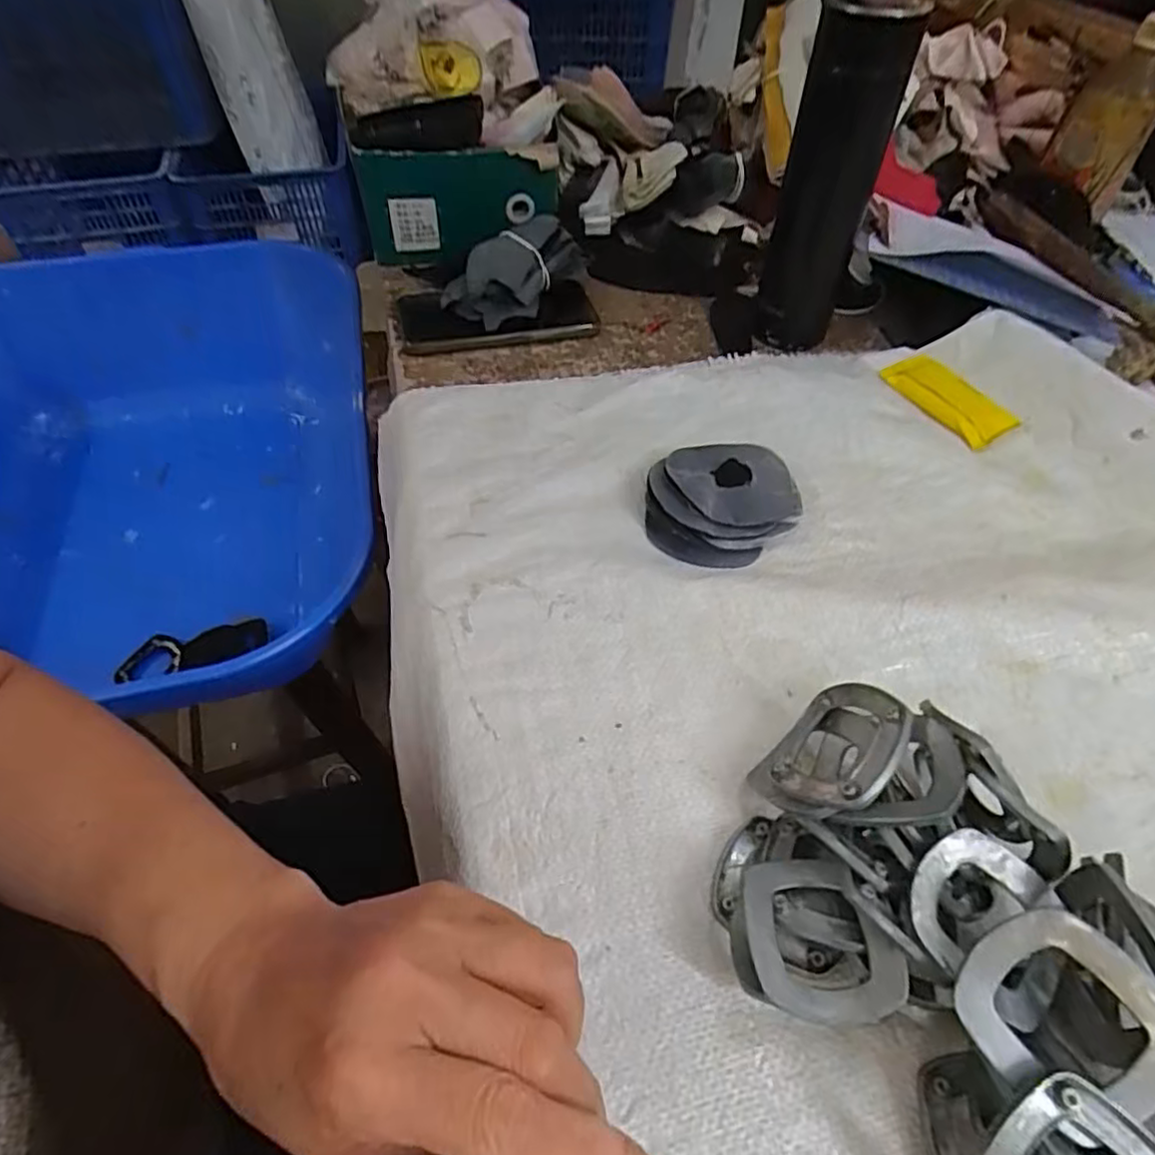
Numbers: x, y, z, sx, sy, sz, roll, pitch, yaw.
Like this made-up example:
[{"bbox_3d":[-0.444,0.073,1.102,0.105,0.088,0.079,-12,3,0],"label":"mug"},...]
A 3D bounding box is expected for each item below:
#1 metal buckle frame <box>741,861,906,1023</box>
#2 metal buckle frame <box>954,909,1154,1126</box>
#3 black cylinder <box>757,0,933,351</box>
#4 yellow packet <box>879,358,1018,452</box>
[{"bbox_3d":[0.095,0.140,0.266,0.053,0.012,0.061,-9,41,5],"label":"metal buckle frame"},{"bbox_3d":[0.165,0.149,0.227,0.058,0.006,0.061,-40,65,4],"label":"metal buckle frame"},{"bbox_3d":[0.190,-0.299,0.511,0.066,0.214,0.081,17,53,11],"label":"black cylinder"},{"bbox_3d":[0.287,-0.140,0.525,0.053,0.011,0.100,-20,55,-17],"label":"yellow packet"}]

